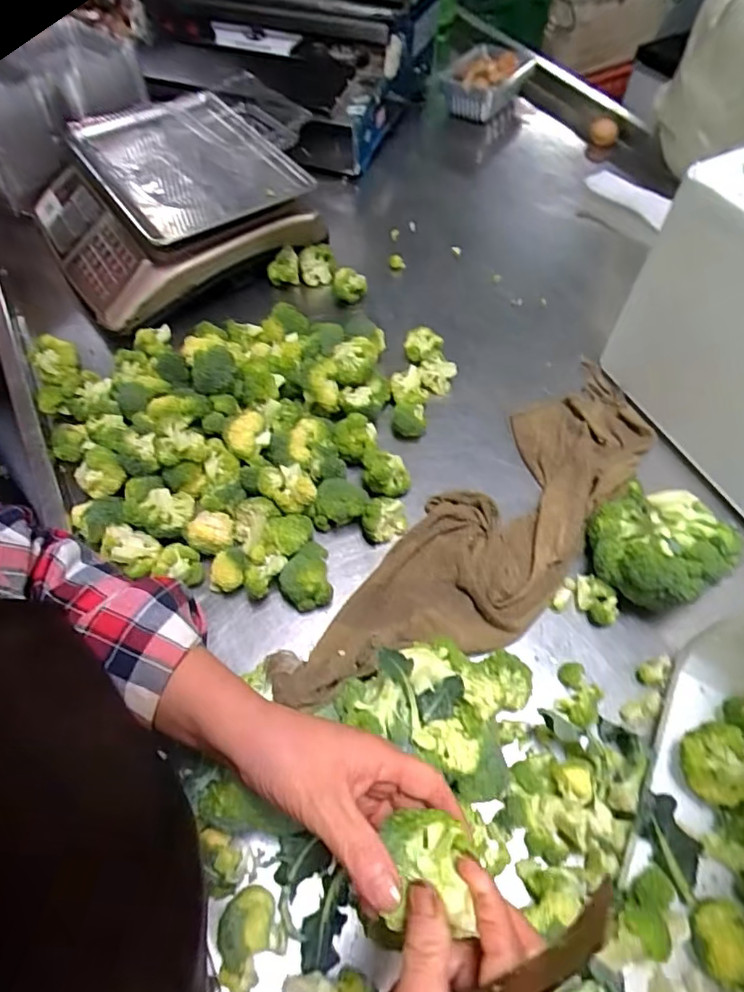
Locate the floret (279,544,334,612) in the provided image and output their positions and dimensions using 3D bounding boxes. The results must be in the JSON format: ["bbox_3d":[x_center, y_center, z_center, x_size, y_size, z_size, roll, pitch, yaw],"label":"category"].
[{"bbox_3d":[-0.065,0.080,0.550,0.047,0.037,0.054,-9,59,-5],"label":"floret"}]

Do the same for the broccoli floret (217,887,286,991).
[{"bbox_3d":[-0.087,0.320,0.399,0.042,0.038,0.062,1,59,1],"label":"broccoli floret"}]

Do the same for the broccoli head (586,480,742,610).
[{"bbox_3d":[0.273,0.046,0.541,0.109,0.091,0.124,-29,63,-16],"label":"broccoli head"}]

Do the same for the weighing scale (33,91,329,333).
[{"bbox_3d":[-0.295,-0.430,0.786,0.335,0.118,0.321,-33,64,-18],"label":"weighing scale"}]

